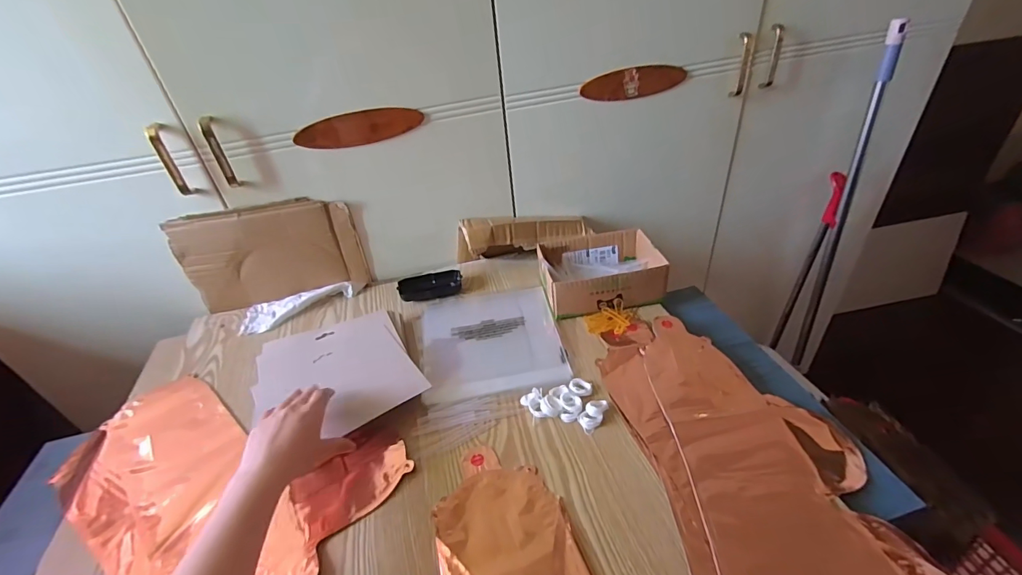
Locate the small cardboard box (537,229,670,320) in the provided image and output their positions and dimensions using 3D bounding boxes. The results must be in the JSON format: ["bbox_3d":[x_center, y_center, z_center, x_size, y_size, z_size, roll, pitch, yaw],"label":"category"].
[{"bbox_3d":[0.143,-0.026,0.714,0.182,0.060,0.143,-10,37,-6],"label":"small cardboard box"}]

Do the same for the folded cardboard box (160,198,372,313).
[{"bbox_3d":[-0.399,-0.054,0.740,0.272,0.172,0.025,-11,37,-7],"label":"folded cardboard box"}]

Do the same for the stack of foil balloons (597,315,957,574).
[{"bbox_3d":[0.262,0.185,0.467,0.225,0.018,0.435,-10,37,-5],"label":"stack of foil balloons"}]

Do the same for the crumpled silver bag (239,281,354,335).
[{"bbox_3d":[-0.367,0.032,0.753,0.180,0.026,0.069,-11,37,-7],"label":"crumpled silver bag"}]

